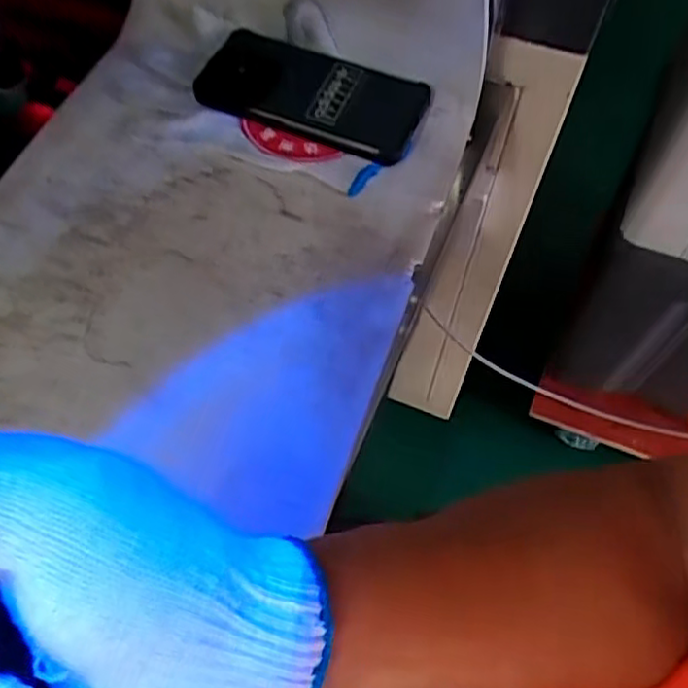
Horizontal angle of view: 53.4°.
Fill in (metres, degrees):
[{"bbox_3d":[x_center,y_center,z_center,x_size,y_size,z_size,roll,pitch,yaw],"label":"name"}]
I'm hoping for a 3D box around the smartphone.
[{"bbox_3d":[-0.024,-0.184,0.500,0.160,0.018,0.077,19,66,7],"label":"smartphone"}]

